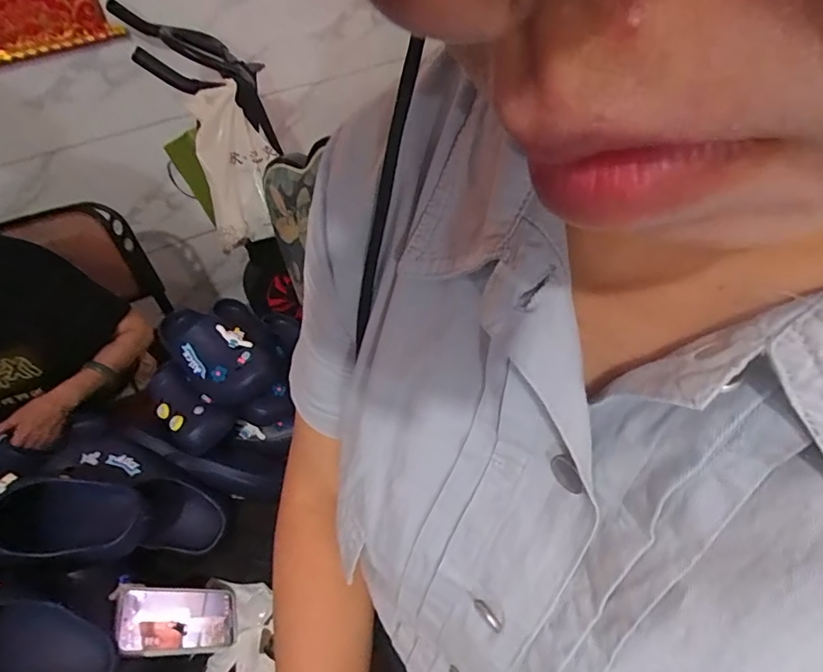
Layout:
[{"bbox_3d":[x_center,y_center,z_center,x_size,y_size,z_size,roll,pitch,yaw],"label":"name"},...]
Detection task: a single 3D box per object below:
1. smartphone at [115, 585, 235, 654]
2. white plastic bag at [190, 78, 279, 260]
[{"bbox_3d":[-0.324,0.392,0.687,0.016,0.173,0.083,-38,47,20],"label":"smartphone"},{"bbox_3d":[-0.406,-0.387,1.144,0.128,0.290,0.212,-5,49,0],"label":"white plastic bag"}]

